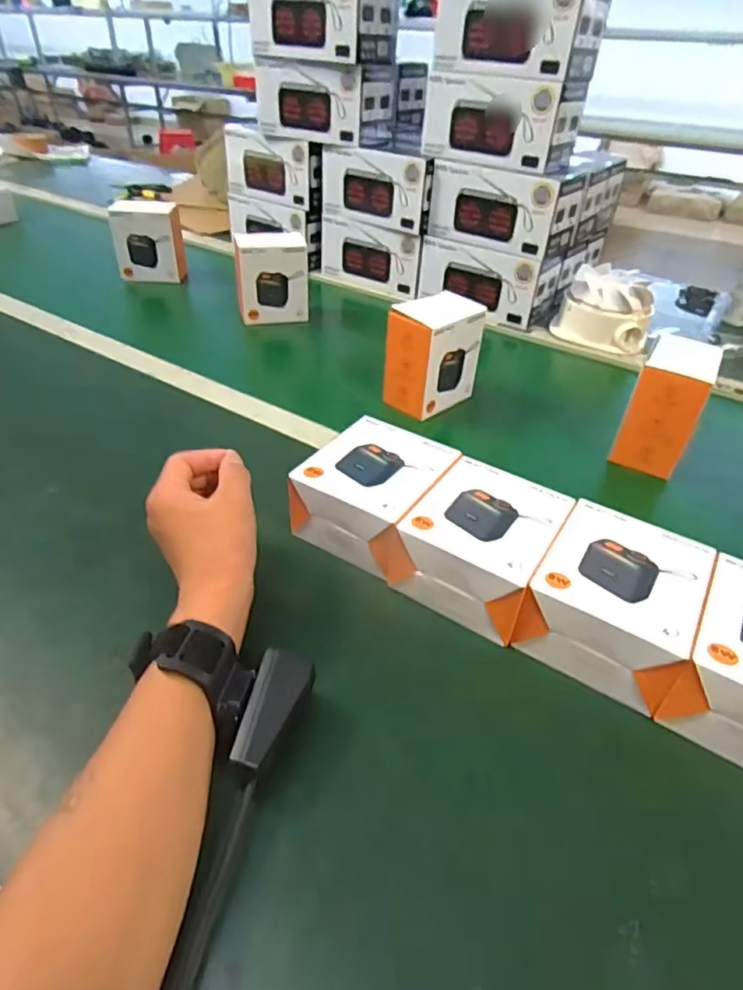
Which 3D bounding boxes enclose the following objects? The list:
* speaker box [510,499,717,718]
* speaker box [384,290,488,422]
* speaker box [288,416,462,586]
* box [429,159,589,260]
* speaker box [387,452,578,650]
[{"bbox_3d":[0.174,0.076,0.399,0.108,0.063,0.113,24,43,24],"label":"speaker box"},{"bbox_3d":[0.072,-0.164,0.664,0.097,0.117,0.068,-29,48,-34],"label":"speaker box"},{"bbox_3d":[0.003,-0.002,0.478,0.098,0.063,0.110,24,43,24],"label":"speaker box"},{"bbox_3d":[0.193,-0.424,0.834,0.200,0.098,0.096,22,42,22],"label":"box"},{"bbox_3d":[0.086,0.039,0.437,0.102,0.063,0.117,23,42,23],"label":"speaker box"}]

